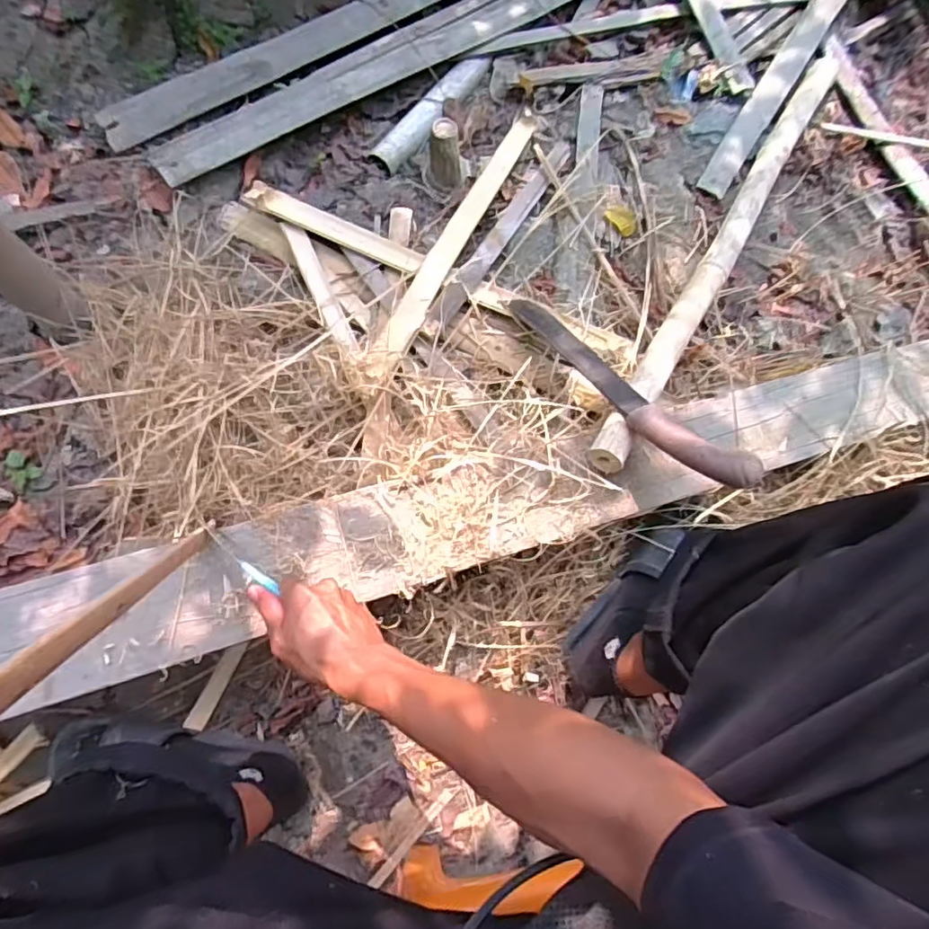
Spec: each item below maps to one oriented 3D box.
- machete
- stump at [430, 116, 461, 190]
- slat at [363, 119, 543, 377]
[{"bbox_3d":[0.157,-0.097,0.658,0.049,0.029,0.399,-24,44,-11],"label":"machete"},{"bbox_3d":[-0.028,-0.451,0.863,0.047,0.087,0.048,2,67,-1],"label":"stump"},{"bbox_3d":[-0.005,-0.330,0.833,0.046,0.012,0.539,19,63,12],"label":"slat"}]

